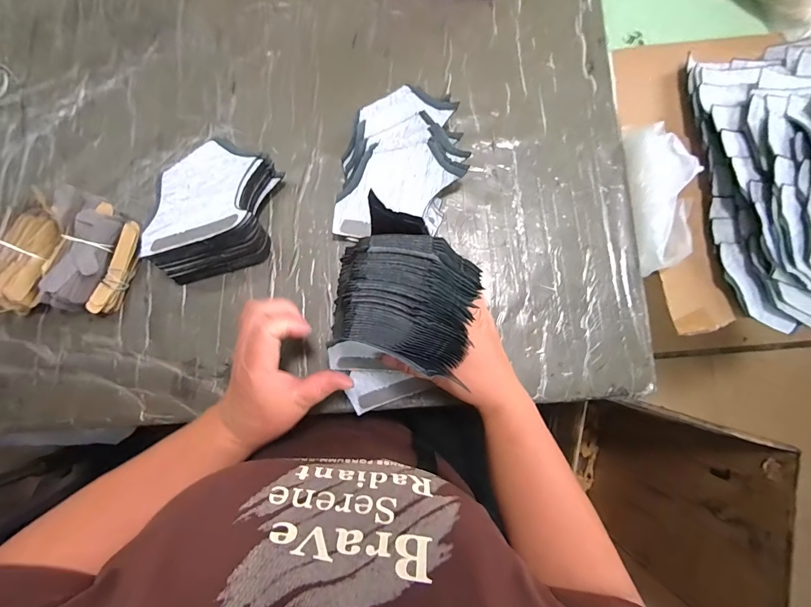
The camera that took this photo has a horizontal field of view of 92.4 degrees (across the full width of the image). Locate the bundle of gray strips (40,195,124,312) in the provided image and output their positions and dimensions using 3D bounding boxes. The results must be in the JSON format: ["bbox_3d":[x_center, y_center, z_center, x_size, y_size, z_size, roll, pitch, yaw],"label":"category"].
[{"bbox_3d":[-0.323,-0.049,0.392,0.020,0.040,0.112,8,76,38],"label":"bundle of gray strips"}]

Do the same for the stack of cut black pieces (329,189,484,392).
[{"bbox_3d":[-0.002,-0.001,0.343,0.116,0.085,0.125,12,80,2],"label":"stack of cut black pieces"}]

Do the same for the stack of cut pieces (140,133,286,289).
[{"bbox_3d":[-0.198,-0.093,0.406,0.109,0.061,0.141,5,83,2],"label":"stack of cut pieces"}]

